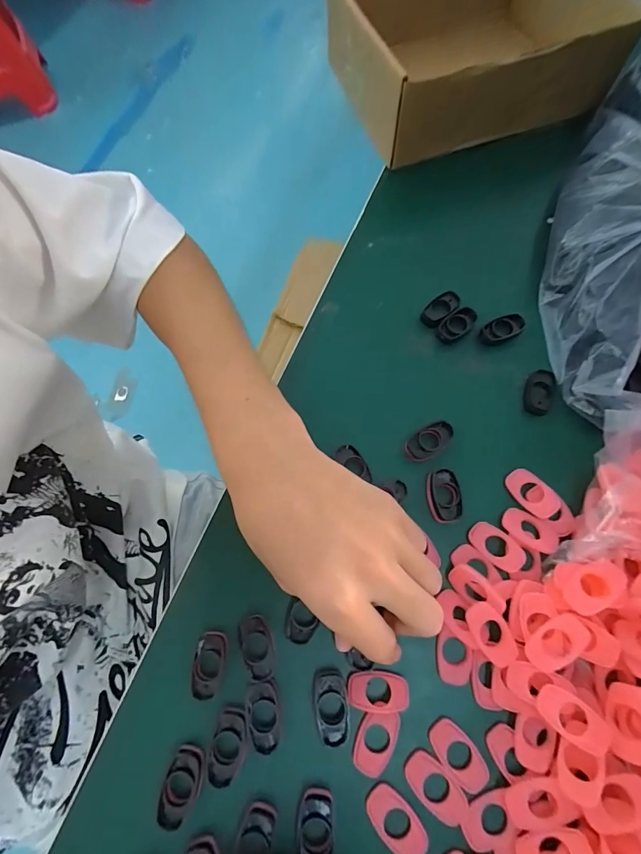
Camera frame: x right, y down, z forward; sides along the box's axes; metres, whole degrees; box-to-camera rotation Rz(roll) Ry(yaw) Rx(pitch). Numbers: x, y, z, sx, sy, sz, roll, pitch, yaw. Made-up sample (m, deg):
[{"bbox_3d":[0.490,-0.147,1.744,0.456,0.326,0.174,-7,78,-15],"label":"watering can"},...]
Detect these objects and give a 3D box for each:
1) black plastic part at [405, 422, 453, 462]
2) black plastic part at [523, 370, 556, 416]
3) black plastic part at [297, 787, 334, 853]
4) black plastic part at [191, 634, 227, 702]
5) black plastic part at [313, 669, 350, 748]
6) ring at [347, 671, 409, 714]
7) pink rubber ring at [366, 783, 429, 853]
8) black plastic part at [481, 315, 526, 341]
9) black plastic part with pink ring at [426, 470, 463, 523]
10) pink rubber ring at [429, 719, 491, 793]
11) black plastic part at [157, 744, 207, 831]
[{"bbox_3d":[0.072,0.009,0.258,0.031,0.012,0.017,-32,72,-9],"label":"black plastic part"},{"bbox_3d":[0.151,-0.024,0.270,0.018,0.007,0.031,18,72,8],"label":"black plastic part"},{"bbox_3d":[-0.002,0.201,0.194,0.017,0.004,0.033,-3,70,1],"label":"black plastic part"},{"bbox_3d":[-0.063,0.134,0.220,0.016,0.006,0.032,5,71,4],"label":"black plastic part"},{"bbox_3d":[0.006,0.151,0.210,0.019,0.012,0.032,-5,70,0],"label":"black plastic part"},{"bbox_3d":[0.031,0.143,0.211,0.032,0.004,0.019,1,58,5],"label":"ring"},{"bbox_3d":[0.038,0.197,0.194,0.019,0.004,0.033,-39,74,-11],"label":"pink rubber ring"},{"bbox_3d":[0.132,-0.071,0.283,0.028,0.009,0.015,-16,71,-4],"label":"black plastic part"},{"bbox_3d":[0.077,0.042,0.244,0.018,0.006,0.031,-8,70,-1],"label":"black plastic part with pink ring"},{"bbox_3d":[0.072,0.170,0.202,0.019,0.004,0.032,-40,74,-12],"label":"pink rubber ring"},{"bbox_3d":[-0.071,0.184,0.202,0.018,0.006,0.034,23,73,10],"label":"black plastic part"}]

